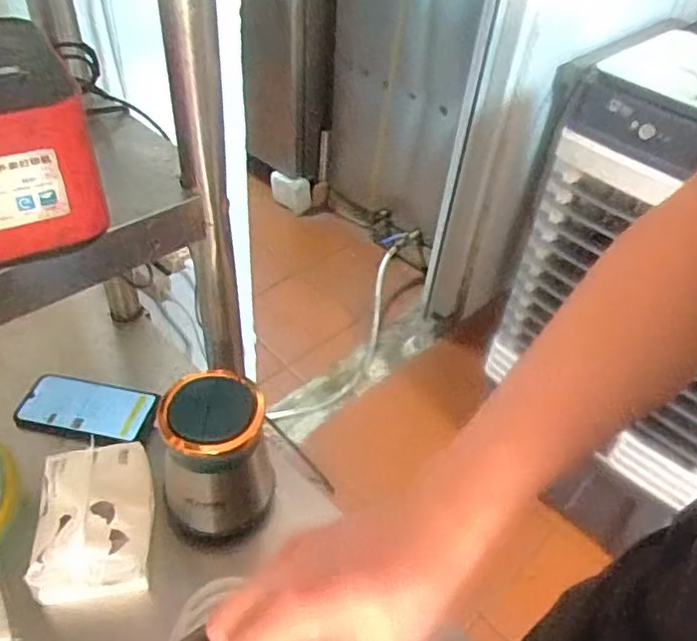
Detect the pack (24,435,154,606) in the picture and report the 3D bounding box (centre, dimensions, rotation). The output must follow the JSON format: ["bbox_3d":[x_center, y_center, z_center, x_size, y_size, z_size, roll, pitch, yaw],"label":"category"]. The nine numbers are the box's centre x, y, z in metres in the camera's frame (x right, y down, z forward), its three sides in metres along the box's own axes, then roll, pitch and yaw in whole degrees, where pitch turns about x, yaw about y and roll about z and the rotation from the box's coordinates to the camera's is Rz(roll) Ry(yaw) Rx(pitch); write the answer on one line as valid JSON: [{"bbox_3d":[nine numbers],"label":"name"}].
[{"bbox_3d":[-0.221,0.171,0.538,0.092,0.053,0.121,-3,44,-11],"label":"pack"}]

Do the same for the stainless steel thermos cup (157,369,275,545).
[{"bbox_3d":[-0.118,0.123,0.556,0.090,0.137,0.089,-3,44,-11],"label":"stainless steel thermos cup"}]

